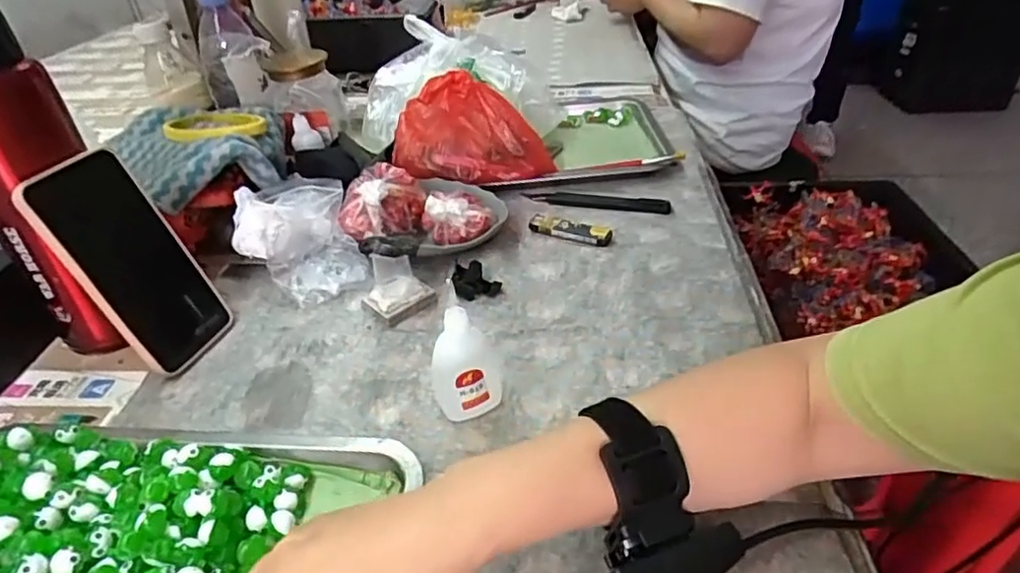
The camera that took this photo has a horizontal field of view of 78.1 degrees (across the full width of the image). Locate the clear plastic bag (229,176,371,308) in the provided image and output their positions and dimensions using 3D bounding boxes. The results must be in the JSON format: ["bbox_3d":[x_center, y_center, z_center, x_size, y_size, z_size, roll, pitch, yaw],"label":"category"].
[{"bbox_3d":[-0.190,-0.043,0.561,0.100,0.071,0.113,-19,38,-19],"label":"clear plastic bag"}]

